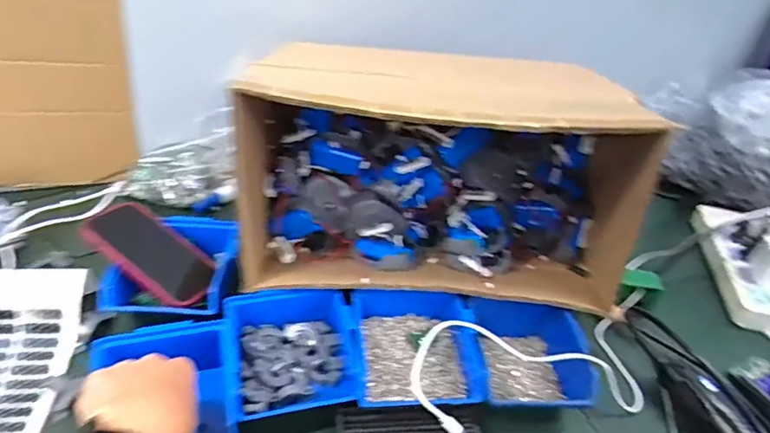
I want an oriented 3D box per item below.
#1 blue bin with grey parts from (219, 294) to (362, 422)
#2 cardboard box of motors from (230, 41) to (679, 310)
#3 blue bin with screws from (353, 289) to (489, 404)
[{"bbox_3d":[-0.093,0.133,0.524,0.121,0.051,0.139,-4,37,-13],"label":"blue bin with grey parts"},{"bbox_3d":[0.064,-0.055,0.616,0.410,0.237,0.280,5,36,0],"label":"cardboard box of motors"},{"bbox_3d":[0.028,0.134,0.535,0.118,0.051,0.134,0,37,-8],"label":"blue bin with screws"}]

